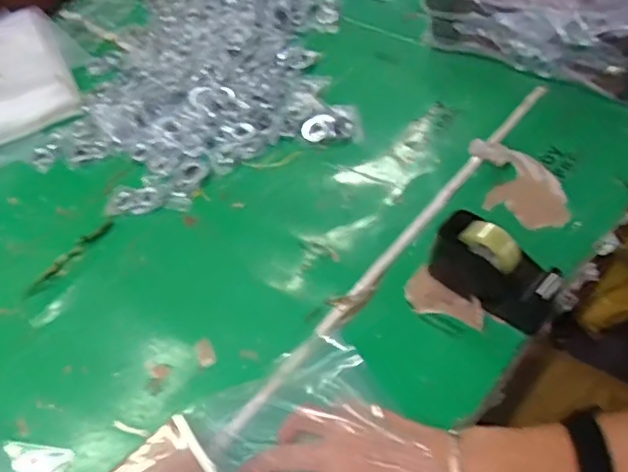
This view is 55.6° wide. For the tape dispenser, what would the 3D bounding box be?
[{"bbox_3d":[0.162,0.029,0.537,0.116,0.075,0.045,35,63,27],"label":"tape dispenser"}]

